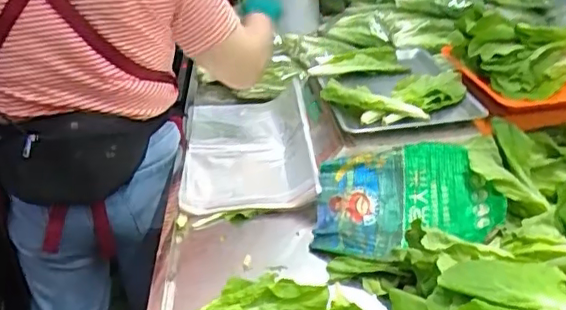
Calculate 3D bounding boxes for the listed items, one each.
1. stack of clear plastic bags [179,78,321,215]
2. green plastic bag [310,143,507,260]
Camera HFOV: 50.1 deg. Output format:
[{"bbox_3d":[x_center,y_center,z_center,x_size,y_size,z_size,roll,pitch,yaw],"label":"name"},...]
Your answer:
[{"bbox_3d":[-0.066,-0.016,1.145,0.236,0.066,0.386,-5,31,-2],"label":"stack of clear plastic bags"},{"bbox_3d":[0.180,0.073,0.906,0.265,0.071,0.214,-4,31,0],"label":"green plastic bag"}]

